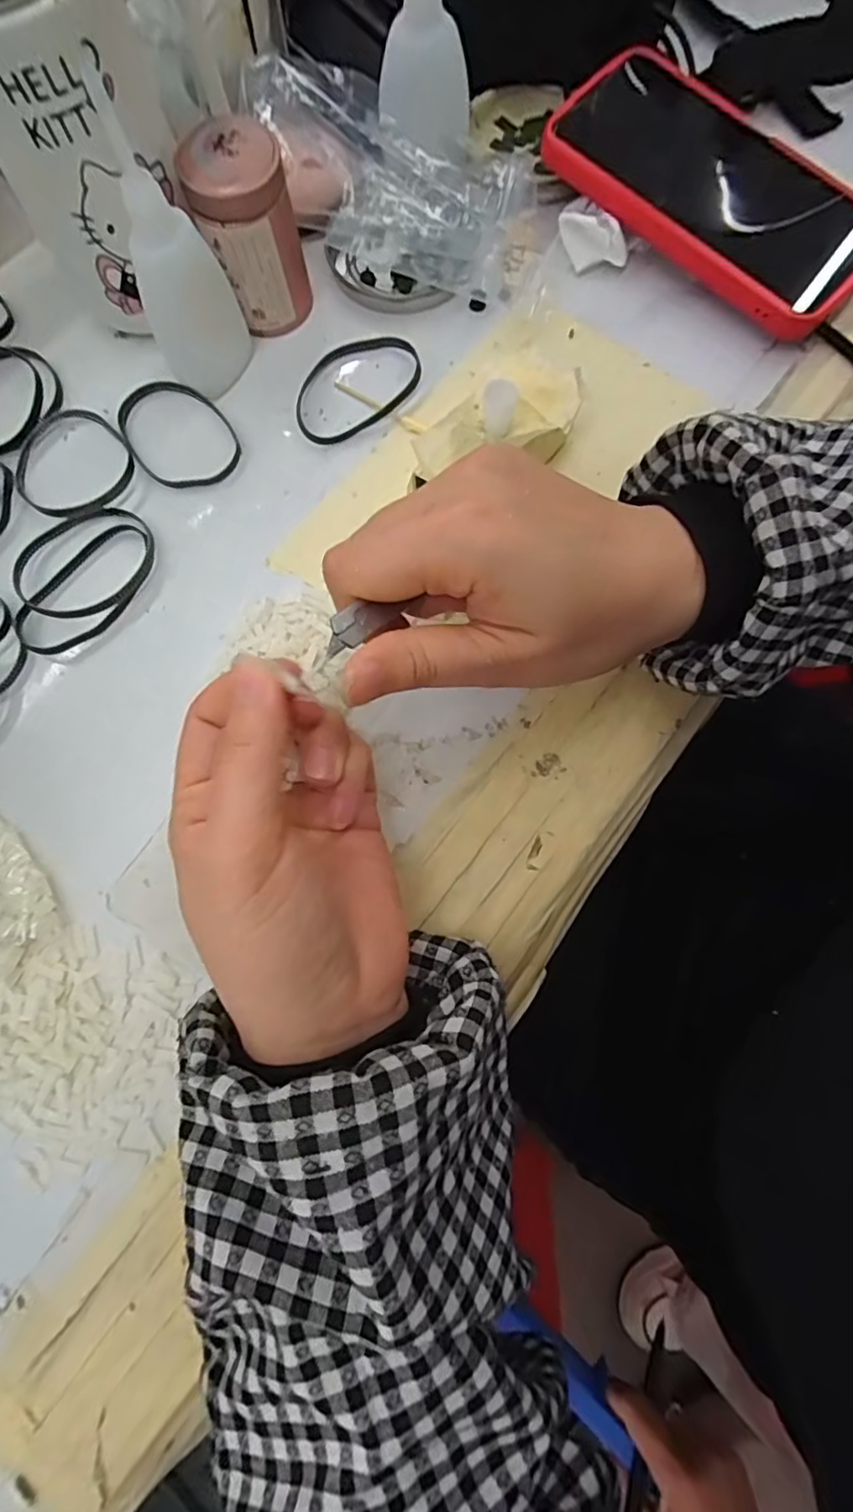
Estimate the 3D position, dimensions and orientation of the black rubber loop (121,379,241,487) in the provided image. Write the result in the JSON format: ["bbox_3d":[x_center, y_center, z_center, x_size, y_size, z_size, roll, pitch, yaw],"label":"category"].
[{"bbox_3d":[-0.124,-0.159,0.286,0.048,0.004,0.067,-40,80,-8],"label":"black rubber loop"}]

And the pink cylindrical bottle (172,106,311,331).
[{"bbox_3d":[-0.083,-0.244,0.273,0.045,0.065,0.039,-18,78,-3],"label":"pink cylindrical bottle"}]

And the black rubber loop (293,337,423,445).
[{"bbox_3d":[-0.035,-0.185,0.290,0.069,0.005,0.047,-28,79,-5],"label":"black rubber loop"}]

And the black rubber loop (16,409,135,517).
[{"bbox_3d":[-0.173,-0.143,0.284,0.062,0.004,0.056,43,81,9],"label":"black rubber loop"}]

